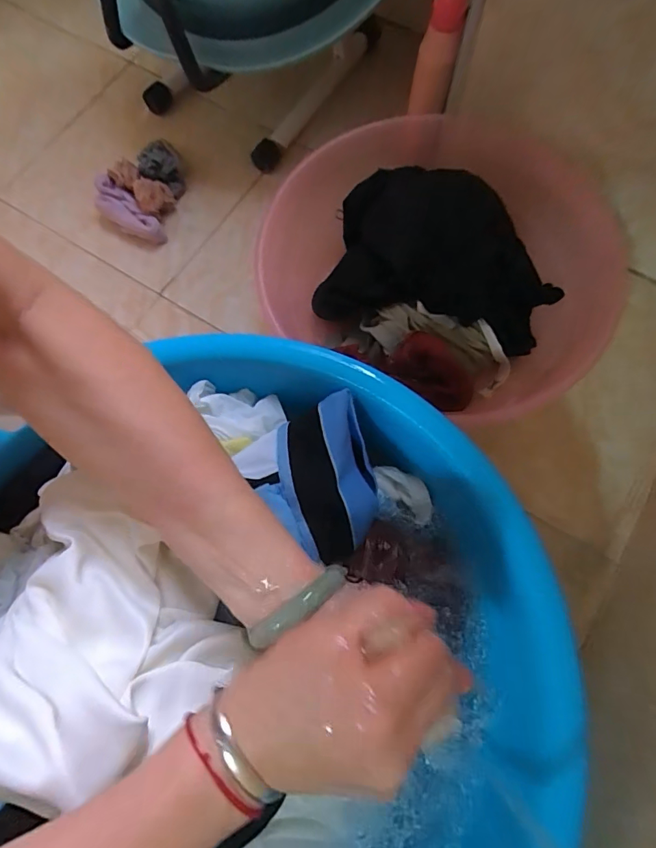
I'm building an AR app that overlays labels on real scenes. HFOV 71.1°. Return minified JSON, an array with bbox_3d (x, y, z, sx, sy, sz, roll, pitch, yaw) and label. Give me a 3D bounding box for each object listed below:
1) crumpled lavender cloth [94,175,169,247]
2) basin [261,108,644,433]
[{"bbox_3d":[-0.263,-0.274,0.600,0.107,0.044,0.039,38,77,12],"label":"crumpled lavender cloth"},{"bbox_3d":[0.119,-0.180,0.516,0.324,0.132,0.308,0,72,1],"label":"basin"}]

